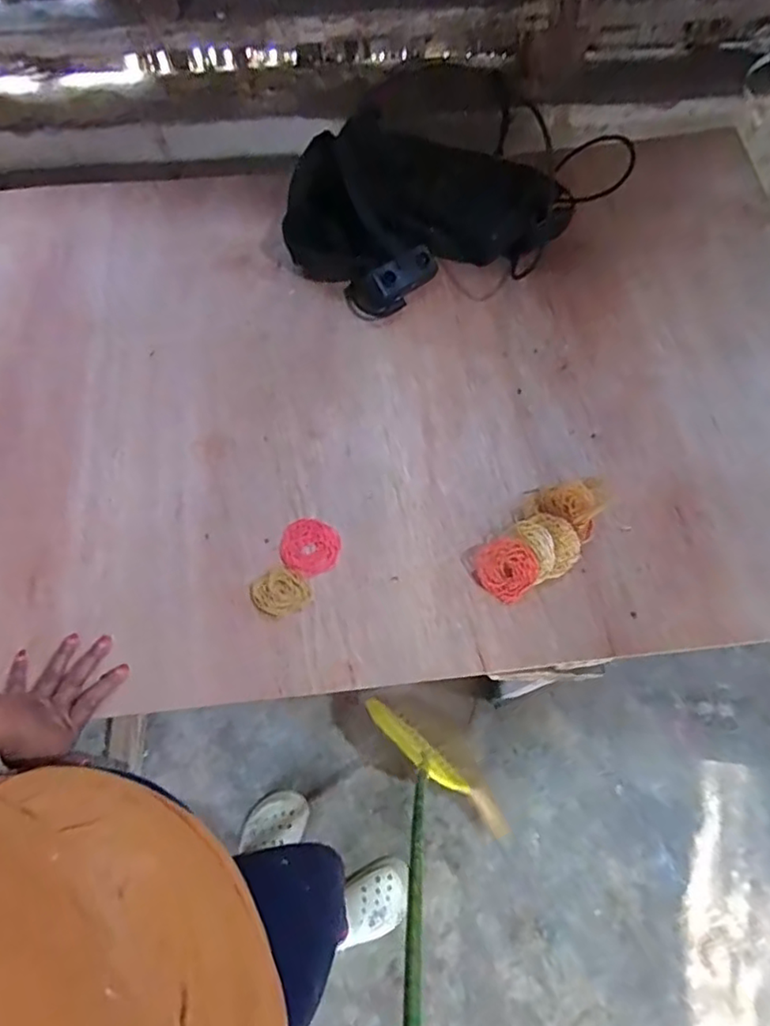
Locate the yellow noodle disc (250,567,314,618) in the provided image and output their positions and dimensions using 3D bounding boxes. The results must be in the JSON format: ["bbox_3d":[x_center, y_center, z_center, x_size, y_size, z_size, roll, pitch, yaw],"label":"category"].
[{"bbox_3d":[-0.113,0.087,0.663,0.060,0.012,0.054,-25,69,-11],"label":"yellow noodle disc"}]

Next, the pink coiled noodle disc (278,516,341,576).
[{"bbox_3d":[-0.084,0.037,0.684,0.066,0.006,0.067,0,67,-1],"label":"pink coiled noodle disc"}]

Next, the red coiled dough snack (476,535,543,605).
[{"bbox_3d":[0.132,0.059,0.658,0.064,0.013,0.063,44,98,12],"label":"red coiled dough snack"}]

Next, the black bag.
[{"bbox_3d":[0.050,-0.427,0.834,0.372,0.094,0.194,-4,67,-3],"label":"black bag"}]

